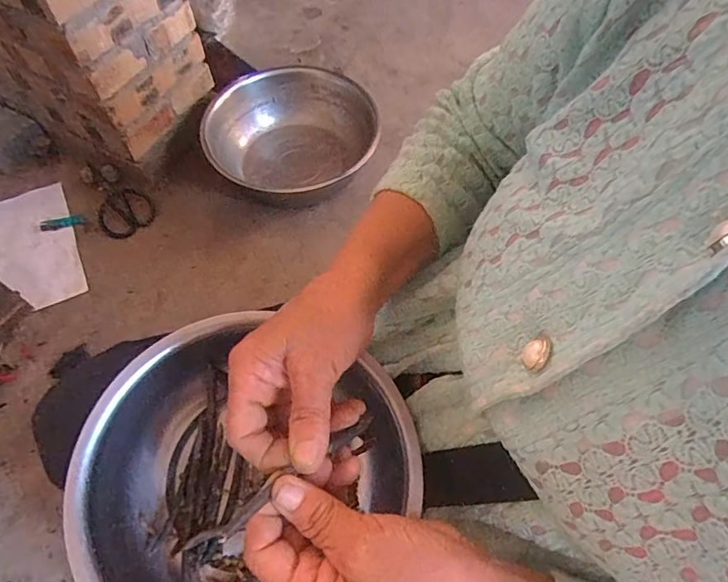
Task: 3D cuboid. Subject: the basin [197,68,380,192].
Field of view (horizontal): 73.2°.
[{"bbox_3d":[-0.128,-0.301,0.973,0.310,0.103,0.306,0,59,0],"label":"basin"}]

